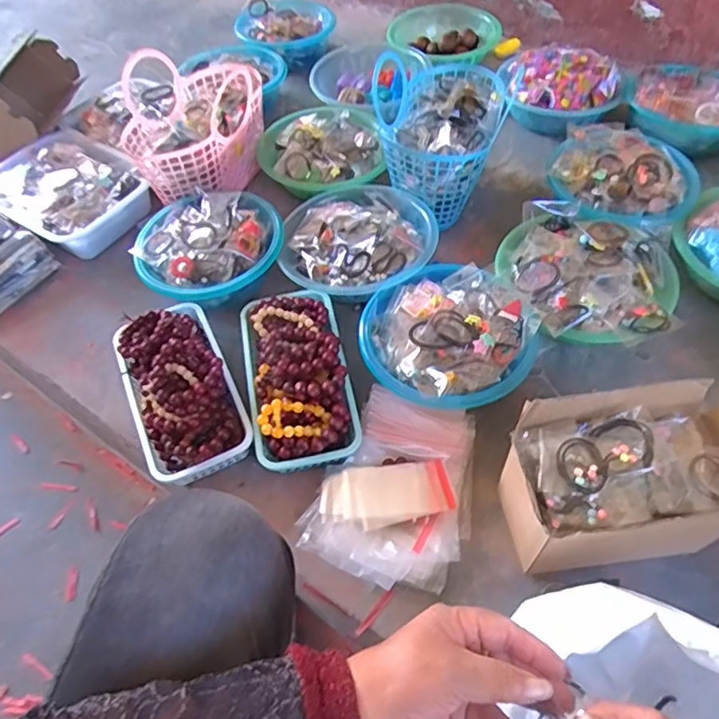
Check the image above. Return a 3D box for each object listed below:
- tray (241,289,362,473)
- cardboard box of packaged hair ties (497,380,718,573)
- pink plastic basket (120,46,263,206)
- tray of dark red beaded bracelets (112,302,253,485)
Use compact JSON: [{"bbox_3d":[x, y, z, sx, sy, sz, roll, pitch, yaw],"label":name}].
[{"bbox_3d":[-0.083,0.010,0.731,0.130,0.071,0.250,-11,54,-5],"label":"tray"},{"bbox_3d":[0.265,0.134,0.586,0.215,0.175,0.127,-7,54,-2],"label":"cardboard box of packaged hair ties"},{"bbox_3d":[-0.274,-0.386,0.933,0.183,0.175,0.239,19,58,16],"label":"pink plastic basket"},{"bbox_3d":[-0.236,0.034,0.737,0.130,0.110,0.252,-23,56,-13],"label":"tray of dark red beaded bracelets"}]

